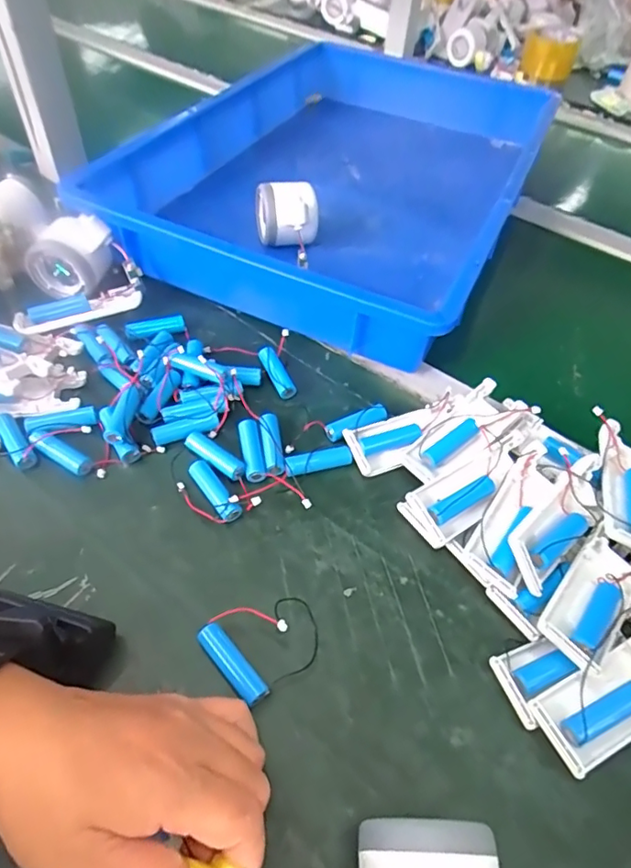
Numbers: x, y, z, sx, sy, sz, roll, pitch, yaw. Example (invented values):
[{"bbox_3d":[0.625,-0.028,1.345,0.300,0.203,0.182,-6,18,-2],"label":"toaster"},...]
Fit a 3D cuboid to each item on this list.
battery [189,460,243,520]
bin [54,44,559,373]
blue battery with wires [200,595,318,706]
[{"bbox_3d":[-0.070,0.039,0.366,0.014,0.015,0.049,-28,58,-26],"label":"battery"},{"bbox_3d":[0.047,-0.311,0.610,0.356,0.077,0.563,20,53,12],"label":"bin"},{"bbox_3d":[-0.029,0.118,0.306,0.064,0.020,0.049,-25,57,-25],"label":"blue battery with wires"}]

